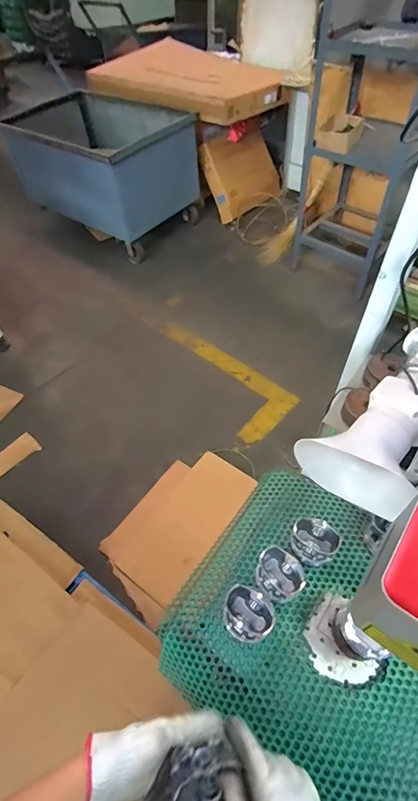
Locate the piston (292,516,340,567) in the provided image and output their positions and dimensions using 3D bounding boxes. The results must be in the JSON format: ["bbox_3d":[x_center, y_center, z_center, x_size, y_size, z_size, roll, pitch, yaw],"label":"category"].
[{"bbox_3d":[0.172,0.232,0.628,0.072,0.050,0.058,37,61,27],"label":"piston"}]

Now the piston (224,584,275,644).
[{"bbox_3d":[0.058,0.314,0.563,0.068,0.043,0.068,4,51,5],"label":"piston"}]

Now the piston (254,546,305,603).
[{"bbox_3d":[0.110,0.273,0.599,0.075,0.042,0.069,32,59,24],"label":"piston"}]

